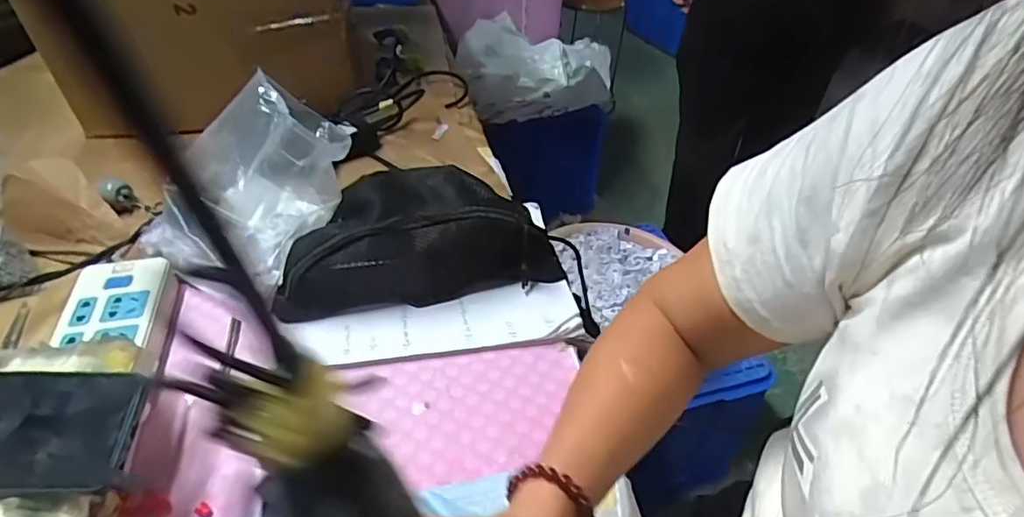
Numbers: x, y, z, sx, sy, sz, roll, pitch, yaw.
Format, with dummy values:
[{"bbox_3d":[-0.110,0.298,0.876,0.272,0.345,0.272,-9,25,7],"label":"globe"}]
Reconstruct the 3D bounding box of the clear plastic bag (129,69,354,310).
[{"bbox_3d":[-0.266,-0.086,0.600,0.171,0.144,0.219,21,46,20],"label":"clear plastic bag"}]

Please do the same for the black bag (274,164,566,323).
[{"bbox_3d":[-0.095,-0.026,0.580,0.266,0.076,0.124,-8,43,-11],"label":"black bag"}]

